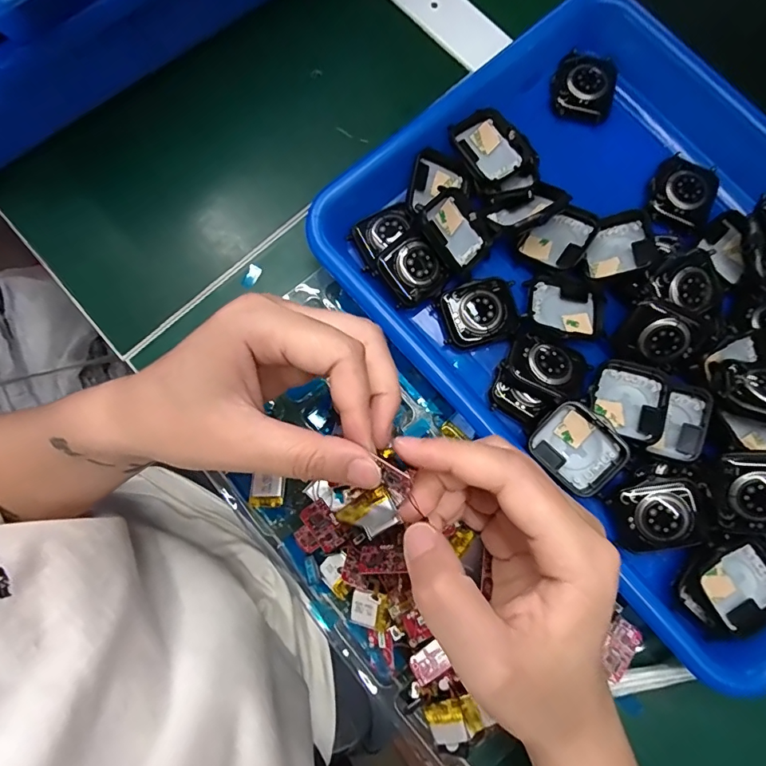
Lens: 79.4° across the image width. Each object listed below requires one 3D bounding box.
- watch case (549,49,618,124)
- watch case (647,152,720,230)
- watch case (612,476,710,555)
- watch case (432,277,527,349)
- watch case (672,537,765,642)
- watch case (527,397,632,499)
[{"bbox_3d":[0.124,-0.184,0.284,0.038,0.013,0.043,15,79,2],"label":"watch case"},{"bbox_3d":[0.178,-0.114,0.273,0.036,0.007,0.043,27,79,4],"label":"watch case"},{"bbox_3d":[0.141,0.068,0.237,0.043,0.011,0.034,-17,87,10],"label":"watch case"},{"bbox_3d":[0.054,-0.040,0.258,0.043,0.009,0.034,-20,80,-5],"label":"watch case"},{"bbox_3d":[0.173,0.101,0.231,0.053,0.013,0.040,-29,81,-6],"label":"watch case"},{"bbox_3d":[0.100,0.033,0.236,0.036,0.011,0.042,-45,82,2],"label":"watch case"}]

